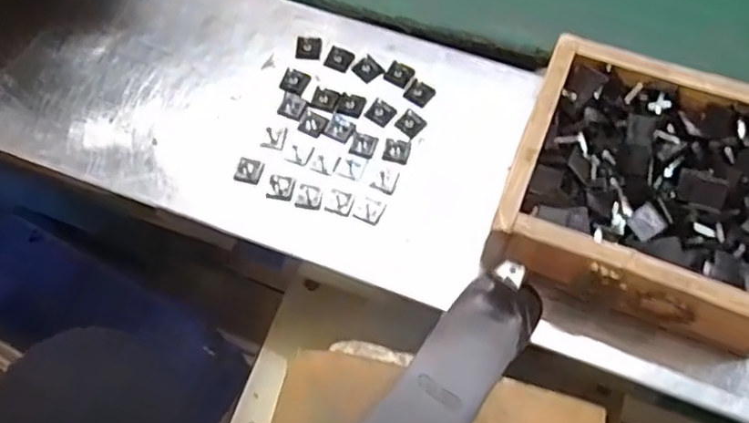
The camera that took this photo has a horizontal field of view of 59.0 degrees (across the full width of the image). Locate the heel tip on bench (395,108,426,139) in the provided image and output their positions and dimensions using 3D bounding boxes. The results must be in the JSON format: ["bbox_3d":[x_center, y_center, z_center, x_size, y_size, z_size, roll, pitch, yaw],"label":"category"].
[{"bbox_3d":[0.026,-0.063,0.469,0.017,0.004,0.018,36,72,16],"label":"heel tip on bench"}]

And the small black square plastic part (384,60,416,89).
[{"bbox_3d":[0.019,-0.103,0.491,0.019,0.006,0.019,28,70,13],"label":"small black square plastic part"}]

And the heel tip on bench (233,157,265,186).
[{"bbox_3d":[-0.087,-0.028,0.462,0.018,0.004,0.018,13,68,7],"label":"heel tip on bench"}]

